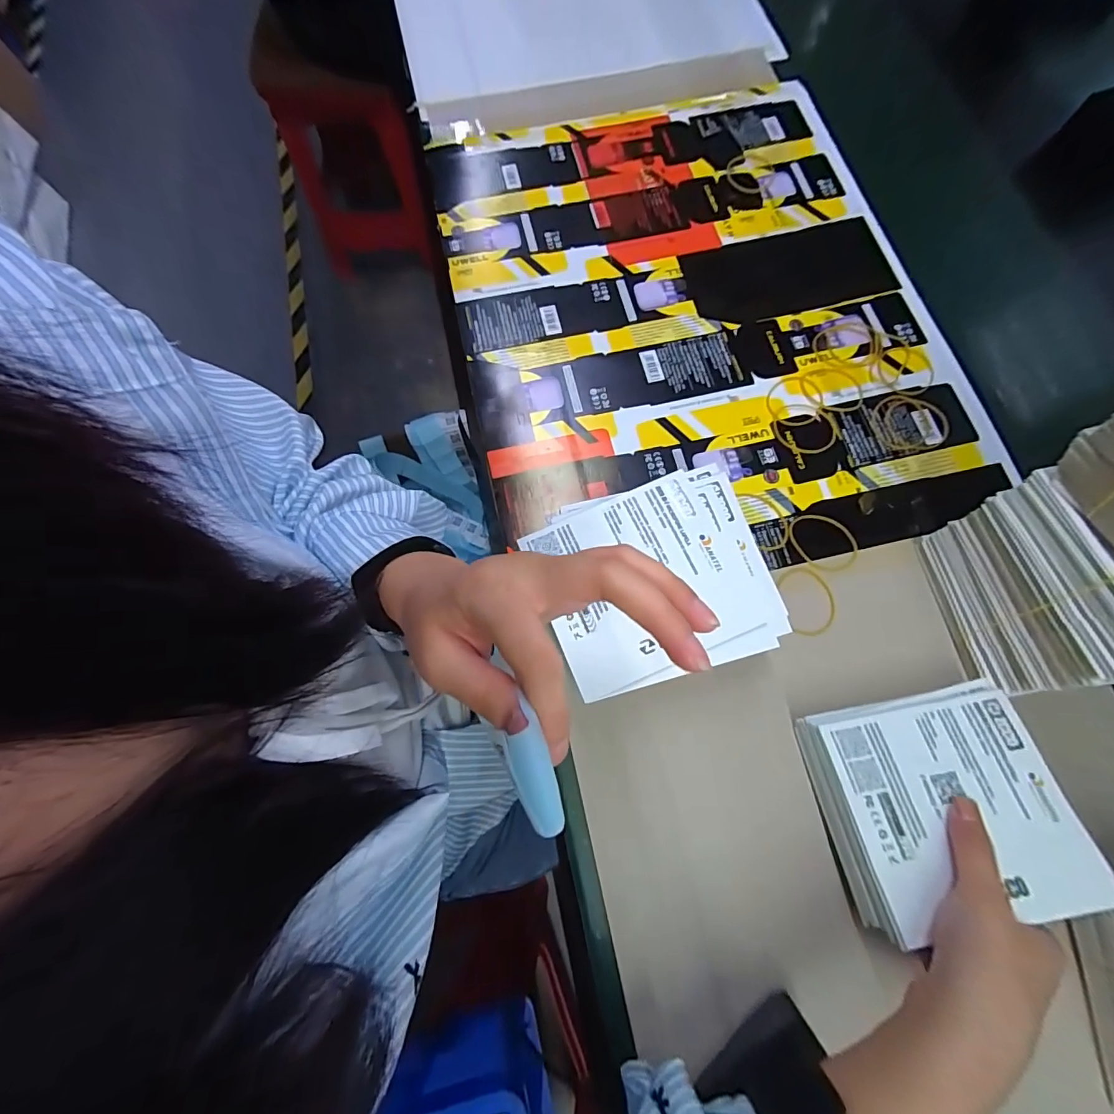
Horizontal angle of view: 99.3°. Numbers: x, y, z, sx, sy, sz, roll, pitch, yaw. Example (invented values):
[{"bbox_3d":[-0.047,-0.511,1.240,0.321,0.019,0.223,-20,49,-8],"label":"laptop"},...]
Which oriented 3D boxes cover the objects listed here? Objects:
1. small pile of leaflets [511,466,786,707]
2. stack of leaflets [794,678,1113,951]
[{"bbox_3d":[0.062,0.013,0.298,0.139,0.007,0.124,-19,74,-4],"label":"small pile of leaflets"},{"bbox_3d":[0.226,0.145,0.280,0.129,0.028,0.116,-12,73,-2],"label":"stack of leaflets"}]

